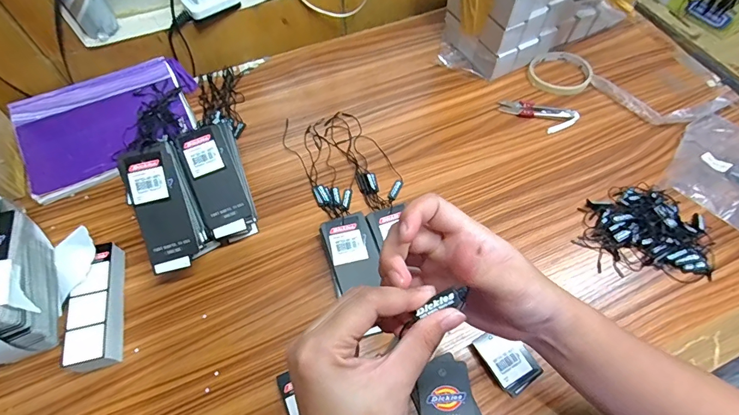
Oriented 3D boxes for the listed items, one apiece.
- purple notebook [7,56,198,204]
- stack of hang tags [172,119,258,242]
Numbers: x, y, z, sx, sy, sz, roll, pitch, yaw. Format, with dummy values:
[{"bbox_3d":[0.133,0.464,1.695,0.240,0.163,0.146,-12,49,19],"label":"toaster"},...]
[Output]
[{"bbox_3d":[-0.339,-0.113,0.527,0.218,0.022,0.153,-28,73,-12],"label":"purple notebook"},{"bbox_3d":[-0.168,-0.028,0.448,0.054,0.027,0.130,-17,90,-10],"label":"stack of hang tags"}]

